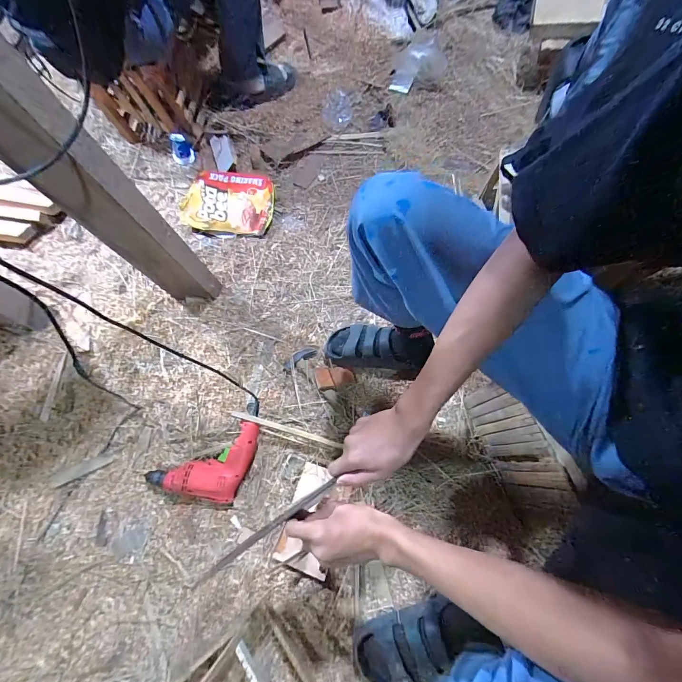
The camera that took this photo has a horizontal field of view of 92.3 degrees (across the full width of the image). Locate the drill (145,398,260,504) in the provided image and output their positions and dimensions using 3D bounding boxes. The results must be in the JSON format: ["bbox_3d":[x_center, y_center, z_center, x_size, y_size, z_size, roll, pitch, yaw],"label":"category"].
[{"bbox_3d":[-0.274,0.277,0.726,0.284,0.057,0.152,-34,73,-10],"label":"drill"}]

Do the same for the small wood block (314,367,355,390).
[{"bbox_3d":[-0.016,0.089,0.809,0.092,0.022,0.056,-10,67,-1],"label":"small wood block"}]

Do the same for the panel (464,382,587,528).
[{"bbox_3d":[0.322,0.203,0.597,0.019,0.258,0.252,-20,69,-2],"label":"panel"}]

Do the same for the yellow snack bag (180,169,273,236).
[{"bbox_3d":[-0.363,-0.442,1.040,0.302,0.041,0.226,5,68,5],"label":"yellow snack bag"}]

